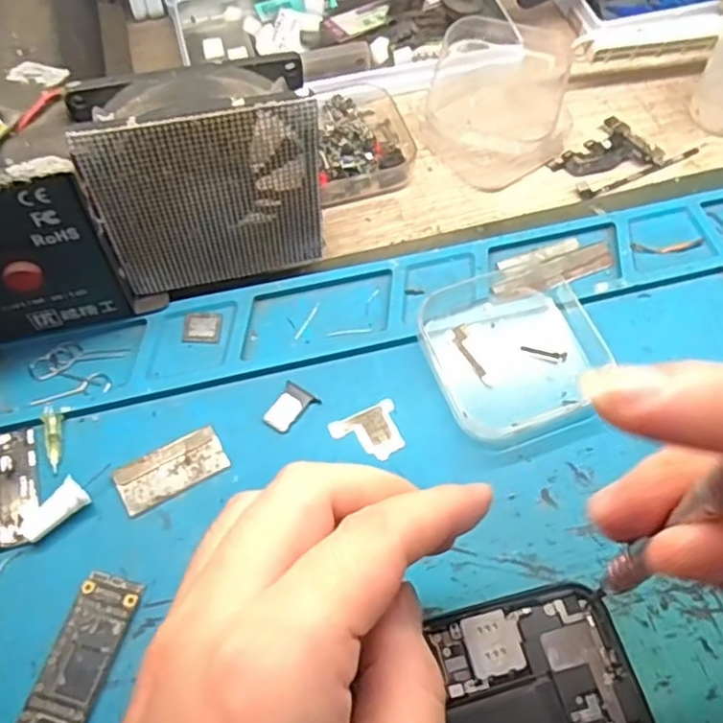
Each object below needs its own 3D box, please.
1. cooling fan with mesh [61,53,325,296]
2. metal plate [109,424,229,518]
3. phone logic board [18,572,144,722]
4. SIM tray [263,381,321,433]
[{"bbox_3d":[-0.056,-0.066,0.255,0.079,0.084,0.029,-14,62,-7],"label":"cooling fan with mesh"},{"bbox_3d":[-0.068,0.038,0.243,0.038,0.004,0.018,-28,64,-14],"label":"metal plate"},{"bbox_3d":[-0.089,0.098,0.207,0.019,0.005,0.064,13,62,8],"label":"phone logic board"},{"bbox_3d":[-0.027,0.017,0.254,0.014,0.004,0.020,29,65,16],"label":"SIM tray"}]

